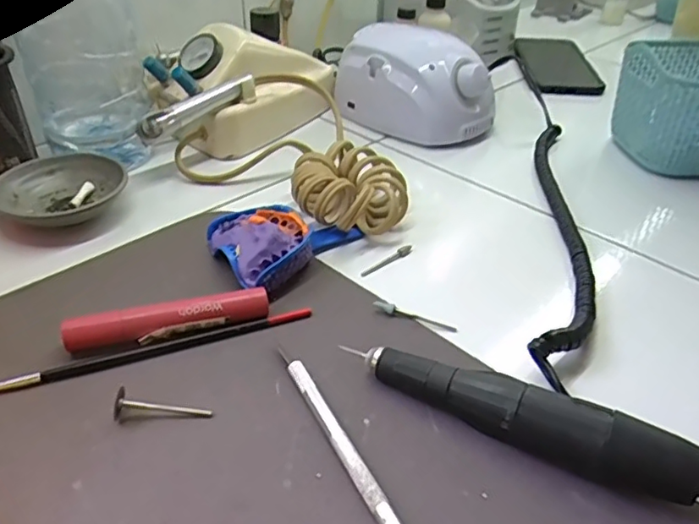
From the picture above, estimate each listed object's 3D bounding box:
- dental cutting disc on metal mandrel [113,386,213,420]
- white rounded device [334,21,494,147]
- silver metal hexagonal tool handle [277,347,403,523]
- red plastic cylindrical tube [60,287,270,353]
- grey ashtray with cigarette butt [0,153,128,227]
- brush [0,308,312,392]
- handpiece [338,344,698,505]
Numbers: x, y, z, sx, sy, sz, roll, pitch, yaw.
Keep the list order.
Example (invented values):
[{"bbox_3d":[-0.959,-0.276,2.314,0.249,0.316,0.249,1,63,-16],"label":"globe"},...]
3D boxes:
[{"bbox_3d":[-0.088,0.067,0.272,0.044,0.013,0.011,-2,36,-5],"label":"dental cutting disc on metal mandrel"},{"bbox_3d":[0.063,-0.171,0.547,0.142,0.076,0.083,30,45,33],"label":"white rounded device"},{"bbox_3d":[-0.004,0.082,0.257,0.008,0.008,0.127,-17,40,-23],"label":"silver metal hexagonal tool handle"},{"bbox_3d":[-0.097,0.033,0.312,0.104,0.019,0.014,-10,38,-15],"label":"red plastic cylindrical tube"},{"bbox_3d":[-0.206,-0.053,0.415,0.073,0.031,0.067,0,36,-3],"label":"grey ashtray with cigarette butt"},{"bbox_3d":[-0.103,0.046,0.305,0.170,0.006,0.009,-12,38,-18],"label":"brush"},{"bbox_3d":[0.083,0.072,0.255,0.173,0.030,0.023,18,39,21],"label":"handpiece"}]

